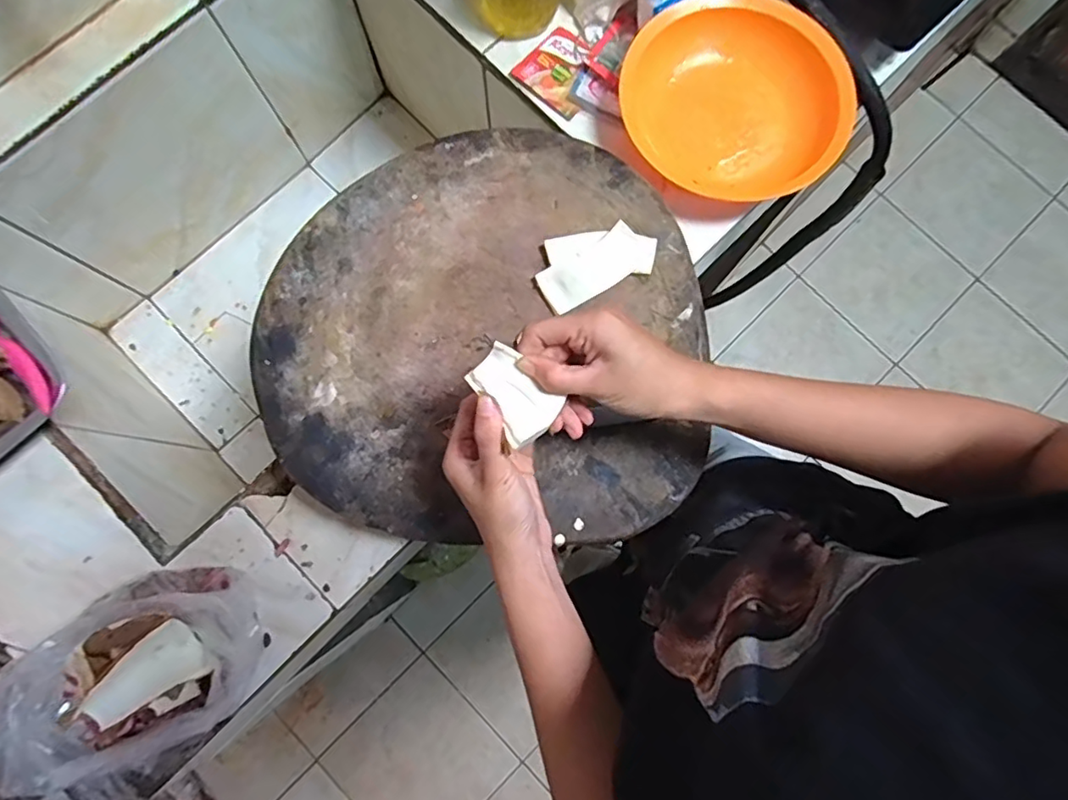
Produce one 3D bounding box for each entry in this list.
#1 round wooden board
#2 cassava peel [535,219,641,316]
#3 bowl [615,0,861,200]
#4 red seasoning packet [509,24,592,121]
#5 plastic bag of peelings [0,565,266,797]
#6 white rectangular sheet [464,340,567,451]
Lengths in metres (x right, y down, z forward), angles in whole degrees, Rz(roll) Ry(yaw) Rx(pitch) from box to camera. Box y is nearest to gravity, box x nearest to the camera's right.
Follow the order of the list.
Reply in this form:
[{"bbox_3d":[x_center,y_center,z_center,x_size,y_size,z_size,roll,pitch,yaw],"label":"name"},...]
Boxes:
[{"bbox_3d":[-0.043,-0.062,0.471,0.352,0.017,0.331,0,80,-1],"label":"round wooden board"},{"bbox_3d":[0.048,-0.107,0.476,0.086,0.013,0.040,-30,82,-6],"label":"cassava peel"},{"bbox_3d":[0.186,-0.279,0.539,0.202,0.045,0.177,34,81,5],"label":"bowl"},{"bbox_3d":[0.029,-0.324,0.567,0.074,0.009,0.078,38,81,5],"label":"red seasoning packet"},{"bbox_3d":[-0.292,0.199,0.434,0.167,0.082,0.120,-30,82,-6],"label":"plastic bag of peelings"},{"bbox_3d":[-0.012,-0.003,0.346,0.054,0.009,0.038,44,82,6],"label":"white rectangular sheet"}]

